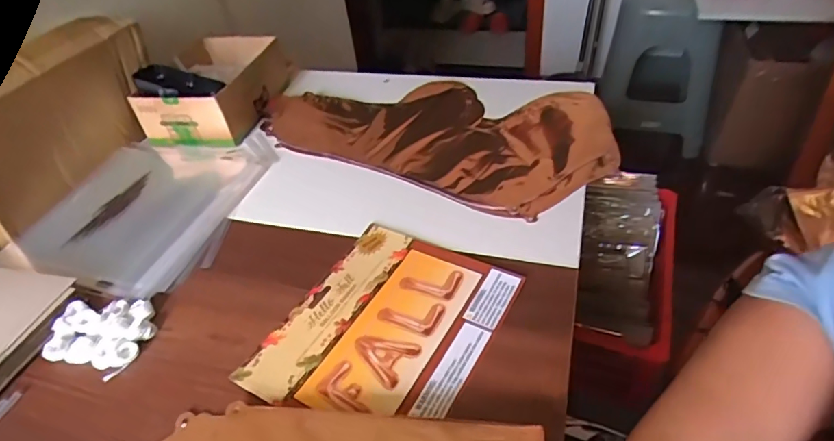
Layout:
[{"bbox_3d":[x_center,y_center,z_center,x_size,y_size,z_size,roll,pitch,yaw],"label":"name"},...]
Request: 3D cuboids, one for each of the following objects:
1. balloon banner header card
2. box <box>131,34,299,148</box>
[{"bbox_3d":[-0.025,0.084,0.407,0.159,0.004,0.187,19,48,26],"label":"balloon banner header card"},{"bbox_3d":[-0.261,-0.179,0.670,0.129,0.074,0.192,5,43,13],"label":"box"}]

